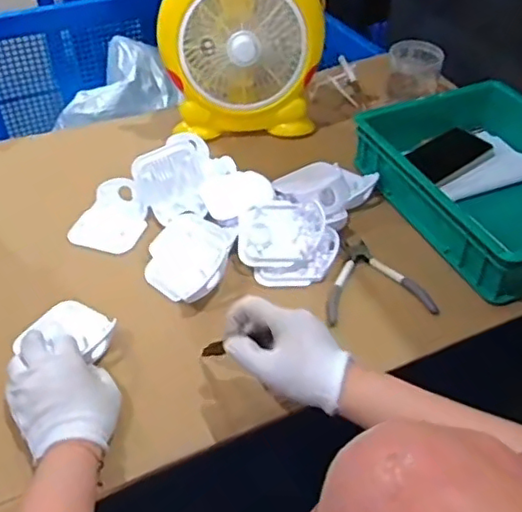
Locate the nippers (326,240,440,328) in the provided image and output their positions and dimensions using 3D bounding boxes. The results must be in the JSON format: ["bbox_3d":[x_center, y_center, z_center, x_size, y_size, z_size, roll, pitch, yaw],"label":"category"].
[{"bbox_3d":[0.135,0.026,0.741,0.124,0.022,0.131,-2,44,-3],"label":"nippers"}]

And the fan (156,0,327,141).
[{"bbox_3d":[-0.029,-0.309,0.897,0.232,0.257,0.096,-3,44,-5],"label":"fan"}]

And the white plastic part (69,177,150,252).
[{"bbox_3d":[-0.196,-0.056,0.814,0.087,0.031,0.115,12,45,11],"label":"white plastic part"}]

